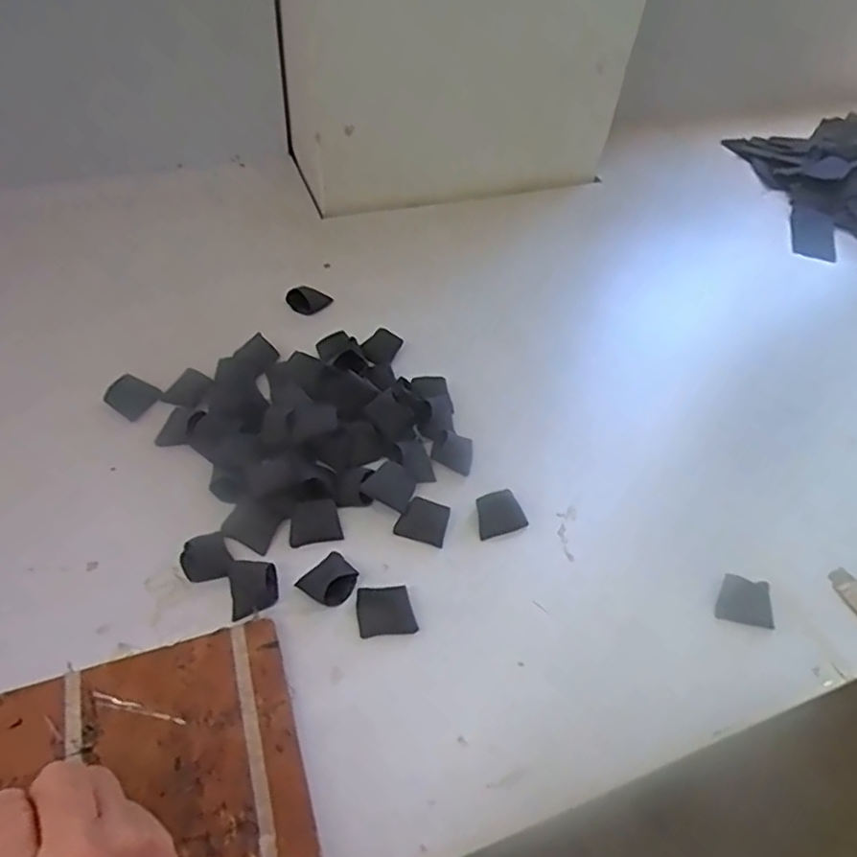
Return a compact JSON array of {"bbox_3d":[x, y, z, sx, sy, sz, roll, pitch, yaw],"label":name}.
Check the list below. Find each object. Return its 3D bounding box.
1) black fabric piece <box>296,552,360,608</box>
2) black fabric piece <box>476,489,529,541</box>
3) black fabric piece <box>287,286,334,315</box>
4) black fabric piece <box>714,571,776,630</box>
[{"bbox_3d":[-0.076,0.116,0.499,0.038,0.016,0.041,34,55,22],"label":"black fabric piece"},{"bbox_3d":[0.062,0.072,0.549,0.040,0.021,0.033,-11,51,-14],"label":"black fabric piece"},{"bbox_3d":[-0.132,-0.142,0.712,0.048,0.034,0.017,-6,50,-11],"label":"black fabric piece"},{"bbox_3d":[0.254,0.138,0.512,0.042,0.019,0.032,13,49,6],"label":"black fabric piece"}]

